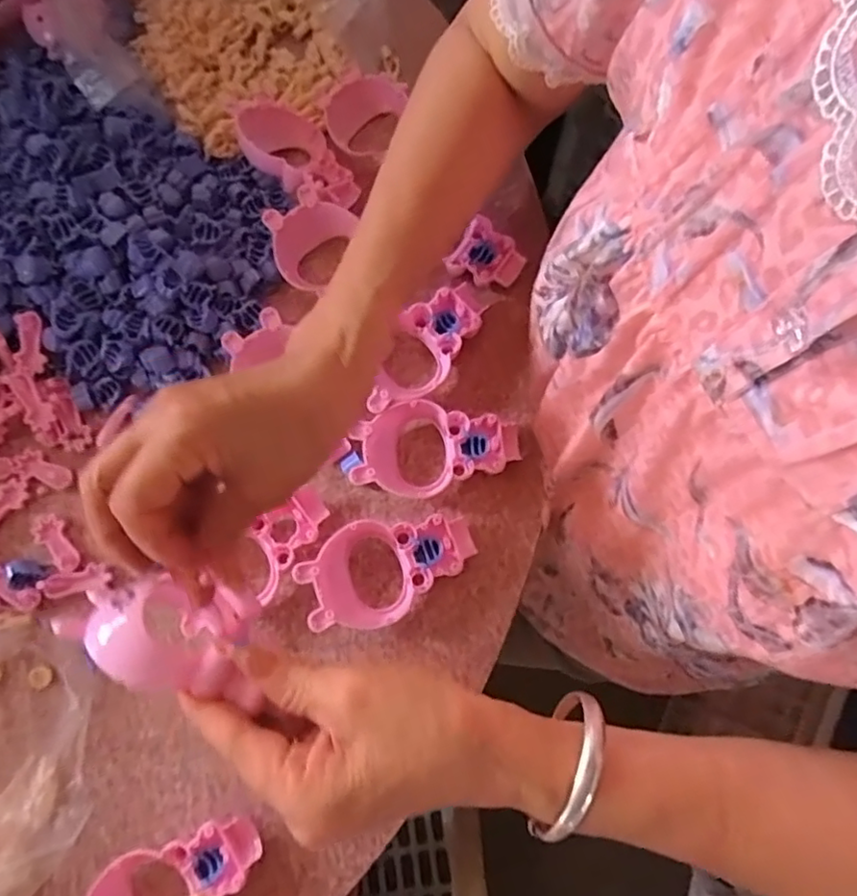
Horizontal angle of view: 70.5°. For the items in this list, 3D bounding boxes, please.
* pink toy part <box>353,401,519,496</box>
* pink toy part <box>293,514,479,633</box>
[{"bbox_3d":[0.004,0.000,0.380,0.101,0.027,0.057,-9,77,-2],"label":"pink toy part"},{"bbox_3d":[-0.023,0.070,0.363,0.102,0.026,0.058,-21,78,-4],"label":"pink toy part"}]

